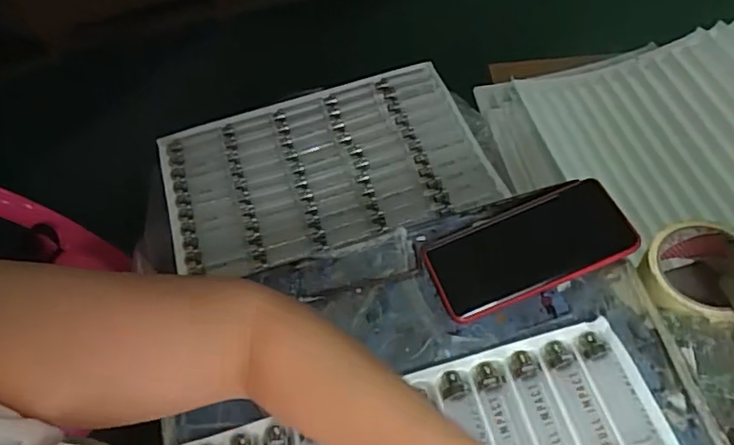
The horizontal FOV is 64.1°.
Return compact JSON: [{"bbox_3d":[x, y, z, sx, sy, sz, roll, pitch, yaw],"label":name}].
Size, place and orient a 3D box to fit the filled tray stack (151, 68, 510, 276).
[{"bbox_3d":[-0.069,-0.087,0.894,0.469,0.039,0.300,-18,56,-4],"label":"filled tray stack"}]

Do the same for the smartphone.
[{"bbox_3d":[0.135,0.022,0.494,0.162,0.015,0.080,-23,54,2],"label":"smartphone"}]

